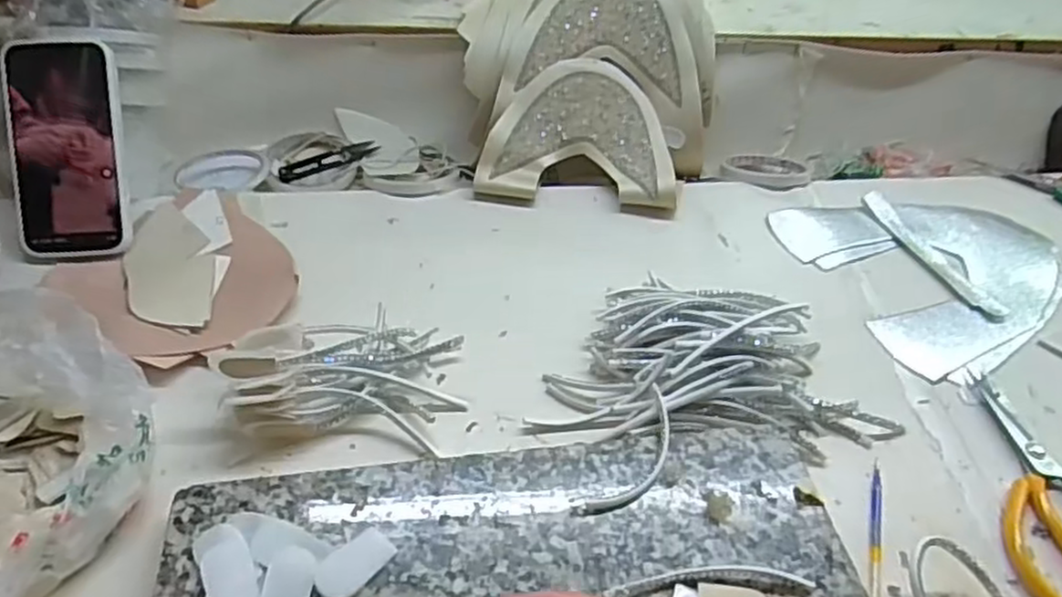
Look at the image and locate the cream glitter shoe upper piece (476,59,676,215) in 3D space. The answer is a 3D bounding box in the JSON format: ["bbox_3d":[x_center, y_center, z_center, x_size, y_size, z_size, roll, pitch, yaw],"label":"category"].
[{"bbox_3d":[0.046,-0.157,0.680,0.176,0.027,0.140,6,78,-4],"label":"cream glitter shoe upper piece"}]

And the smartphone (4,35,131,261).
[{"bbox_3d":[-0.366,-0.118,0.571,0.081,0.168,0.014,-2,5,0],"label":"smartphone"}]

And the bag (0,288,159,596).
[{"bbox_3d":[-0.302,0.088,0.415,0.145,0.071,0.166,16,44,12],"label":"bag"}]

